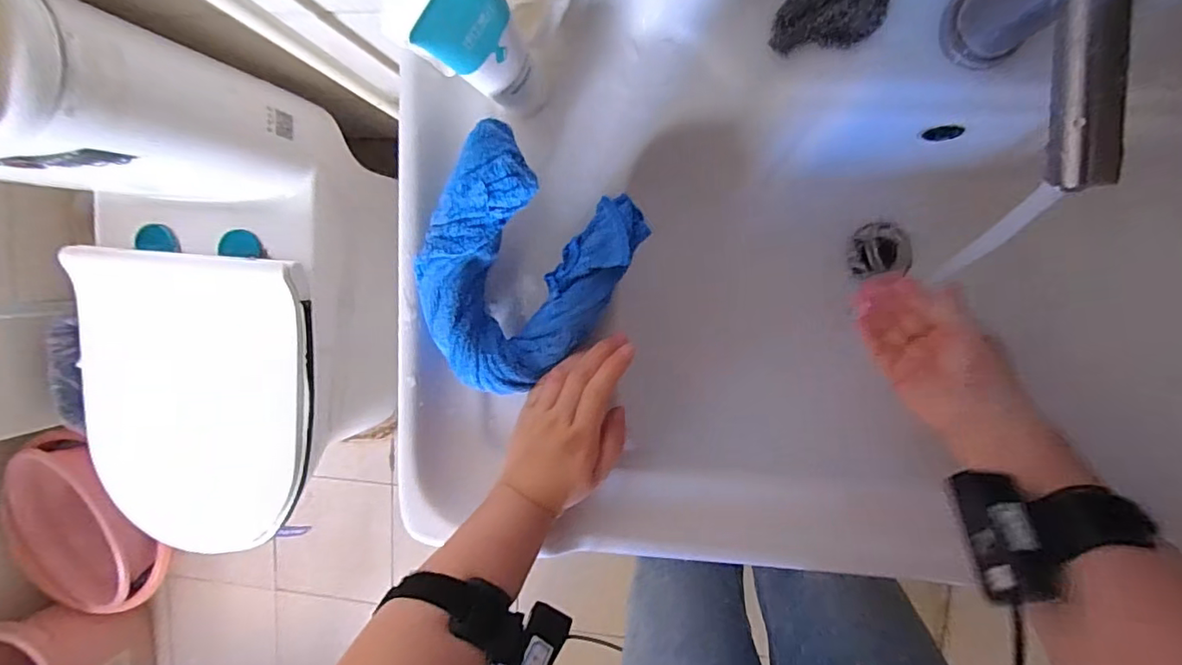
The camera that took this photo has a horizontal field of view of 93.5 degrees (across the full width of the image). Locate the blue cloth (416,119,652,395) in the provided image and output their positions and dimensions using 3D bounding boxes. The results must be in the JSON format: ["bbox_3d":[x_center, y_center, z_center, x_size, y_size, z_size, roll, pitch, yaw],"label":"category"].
[{"bbox_3d":[-0.050,-0.040,0.399,0.128,0.072,0.167,28,99,3],"label":"blue cloth"}]

